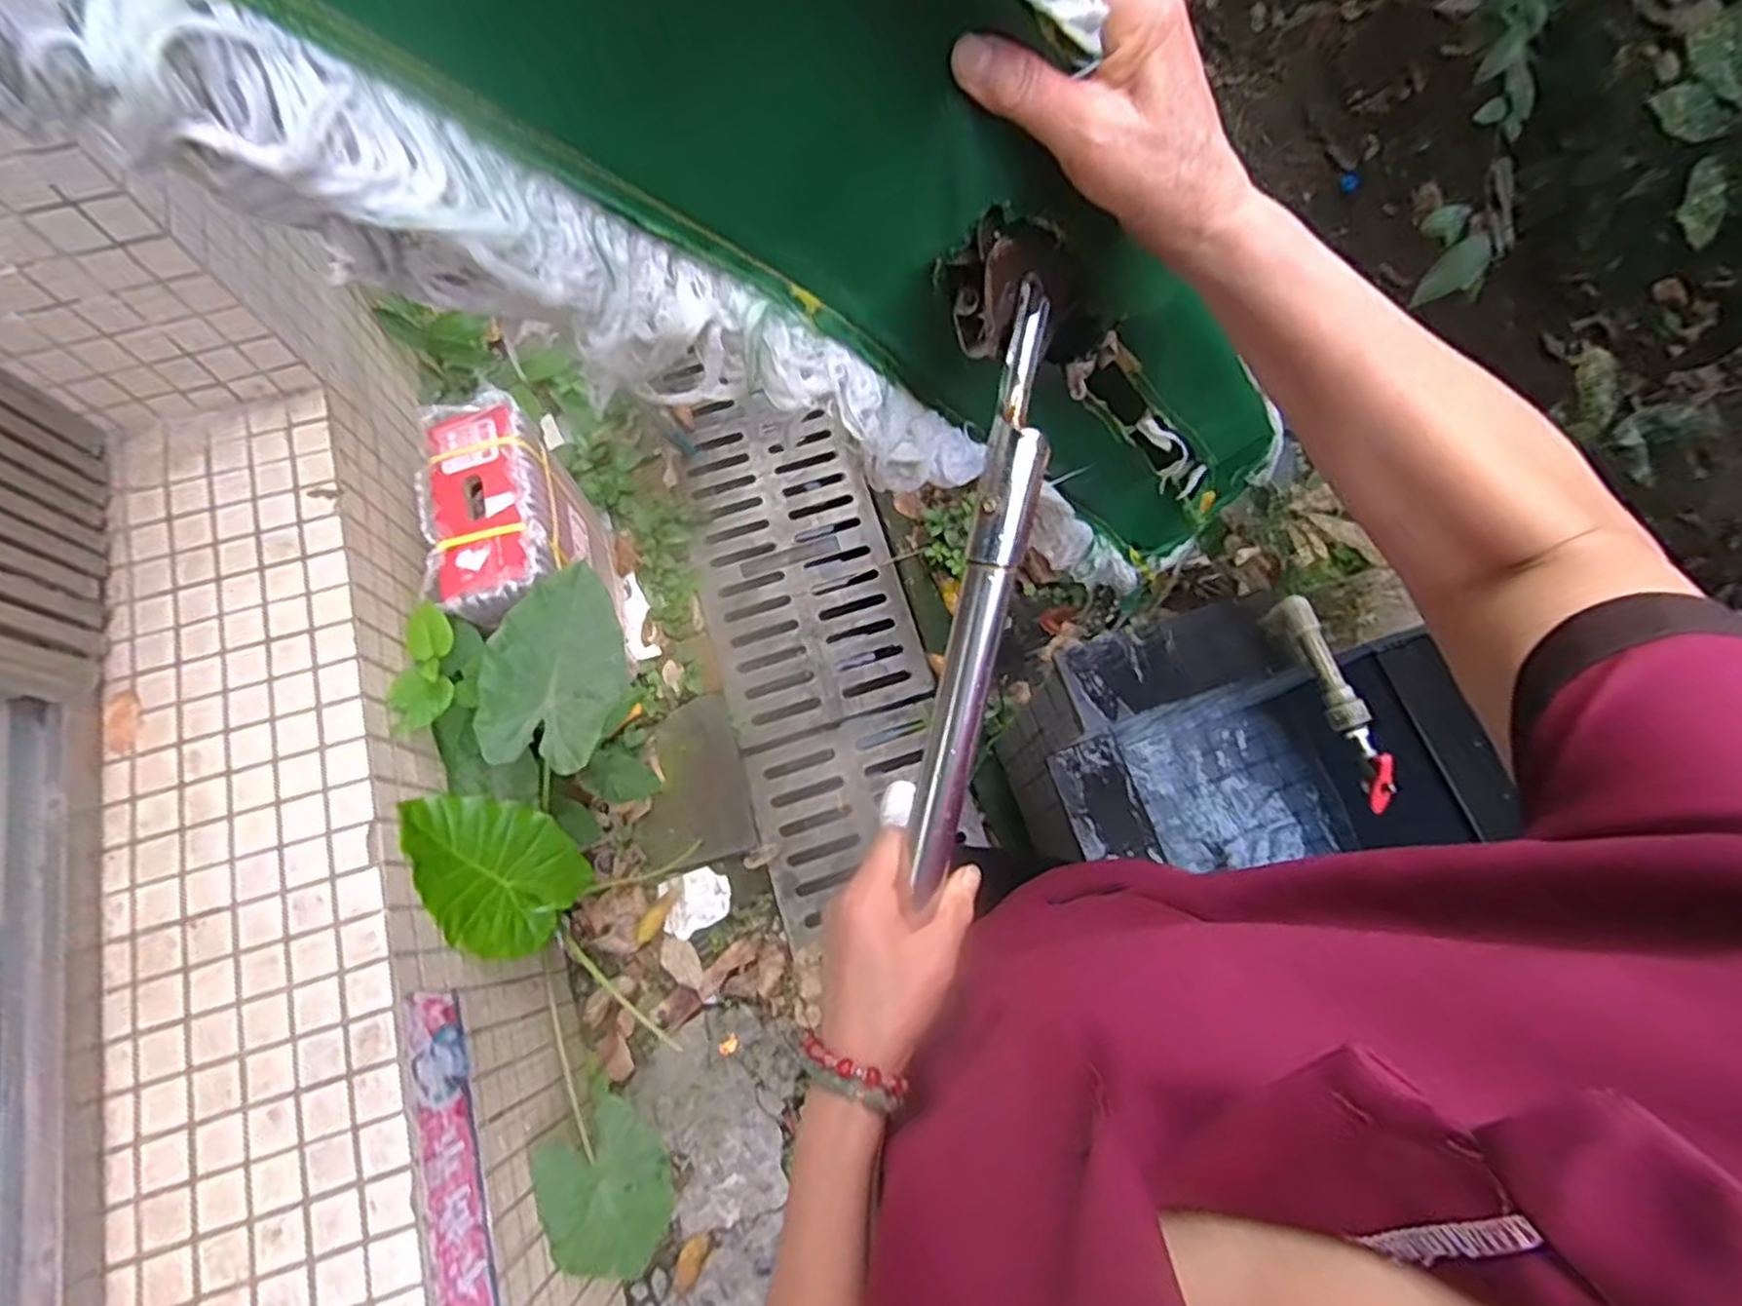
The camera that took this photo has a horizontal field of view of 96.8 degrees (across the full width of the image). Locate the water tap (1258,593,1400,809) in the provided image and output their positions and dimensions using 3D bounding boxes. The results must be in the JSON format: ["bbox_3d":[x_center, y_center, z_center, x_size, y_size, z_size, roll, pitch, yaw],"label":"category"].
[{"bbox_3d":[0.542,0.052,0.903,0.036,0.047,0.253,-19,74,-7],"label":"water tap"}]

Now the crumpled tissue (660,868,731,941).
[{"bbox_3d":[-0.299,0.424,1.322,0.115,0.017,0.098,-20,74,-7],"label":"crumpled tissue"}]

